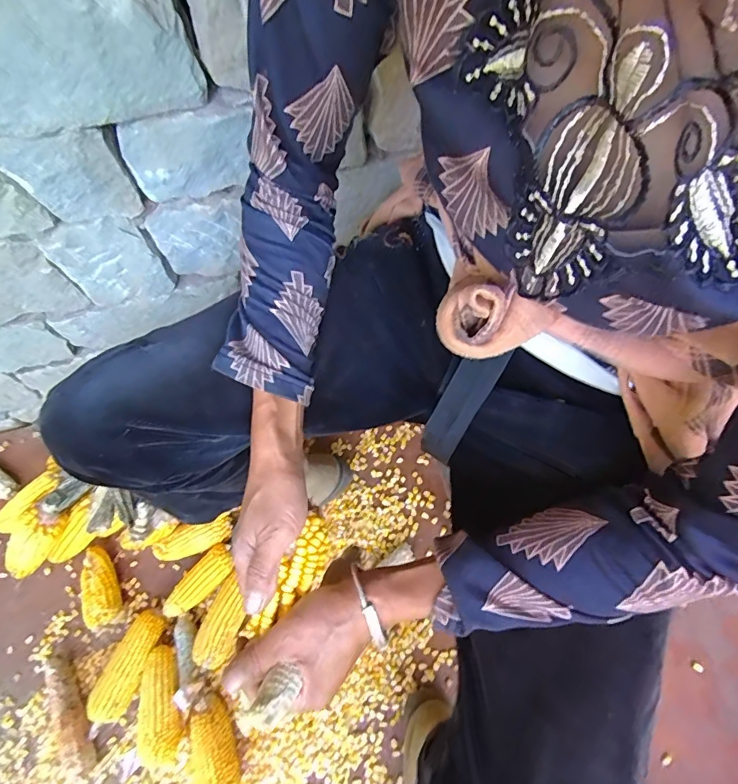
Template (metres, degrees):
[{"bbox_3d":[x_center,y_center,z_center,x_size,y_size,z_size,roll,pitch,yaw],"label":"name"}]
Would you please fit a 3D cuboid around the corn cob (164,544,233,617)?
[{"bbox_3d":[-0.282,0.317,0.764,0.132,0.057,0.051,-41,73,-12],"label":"corn cob"}]

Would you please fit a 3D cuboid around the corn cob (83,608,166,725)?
[{"bbox_3d":[-0.378,0.430,0.719,0.052,0.060,0.153,17,71,9],"label":"corn cob"}]

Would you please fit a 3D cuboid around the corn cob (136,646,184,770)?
[{"bbox_3d":[-0.317,0.479,0.692,0.064,0.062,0.161,-13,69,-3],"label":"corn cob"}]

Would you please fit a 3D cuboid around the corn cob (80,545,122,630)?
[{"bbox_3d":[-0.457,0.331,0.775,0.057,0.052,0.132,-25,70,-7],"label":"corn cob"}]

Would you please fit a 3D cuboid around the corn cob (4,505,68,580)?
[{"bbox_3d":[-0.526,0.236,0.709,0.046,0.053,0.156,41,110,16],"label":"corn cob"}]

